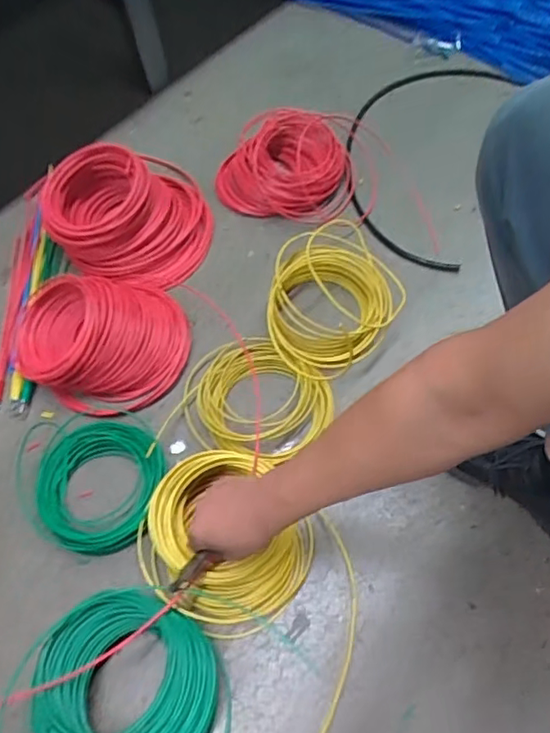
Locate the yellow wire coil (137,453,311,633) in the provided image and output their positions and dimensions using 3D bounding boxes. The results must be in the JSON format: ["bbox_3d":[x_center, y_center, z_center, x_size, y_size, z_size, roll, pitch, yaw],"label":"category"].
[{"bbox_3d":[-0.059,0.216,0.727,0.204,0.074,0.202,-2,63,4],"label":"yellow wire coil"}]

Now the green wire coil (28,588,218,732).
[{"bbox_3d":[-0.173,0.381,0.653,0.197,0.099,0.216,-2,63,4],"label":"green wire coil"}]

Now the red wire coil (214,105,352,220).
[{"bbox_3d":[0.022,-0.364,1.010,0.218,0.078,0.203,-2,63,4],"label":"red wire coil"}]

